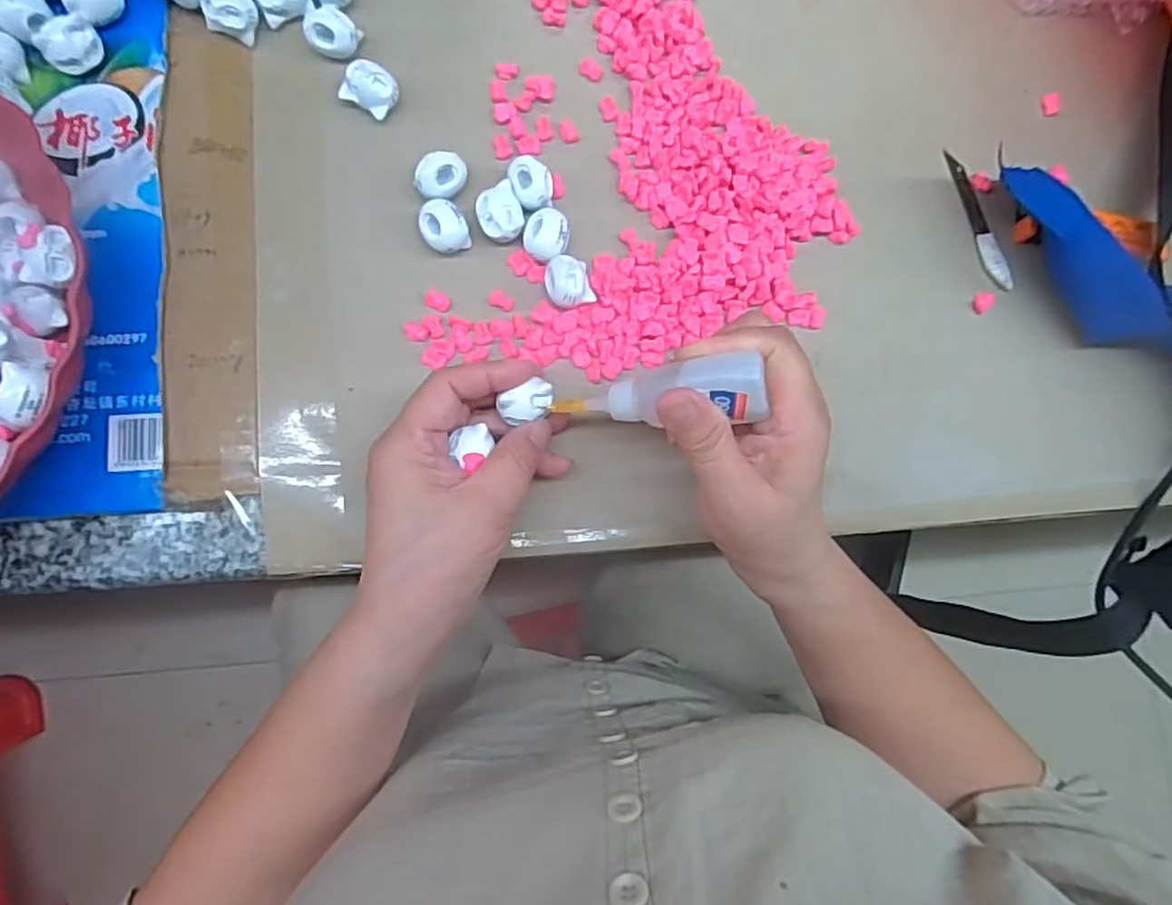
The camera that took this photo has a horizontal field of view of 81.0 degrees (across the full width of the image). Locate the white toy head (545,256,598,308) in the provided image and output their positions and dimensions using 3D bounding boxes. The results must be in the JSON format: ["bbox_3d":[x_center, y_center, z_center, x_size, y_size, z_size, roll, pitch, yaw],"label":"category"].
[{"bbox_3d":[-0.008,-0.084,0.334,0.021,0.013,0.025,-16,83,-7],"label":"white toy head"}]

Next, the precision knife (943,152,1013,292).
[{"bbox_3d":[0.211,-0.126,0.370,0.012,0.004,0.081,-16,83,-7],"label":"precision knife"}]

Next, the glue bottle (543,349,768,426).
[{"bbox_3d":[0.028,-0.022,0.280,0.087,0.018,0.021,-6,81,27],"label":"glue bottle"}]

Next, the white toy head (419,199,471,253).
[{"bbox_3d":[-0.069,-0.110,0.335,0.022,0.015,0.022,1,82,-5],"label":"white toy head"}]

